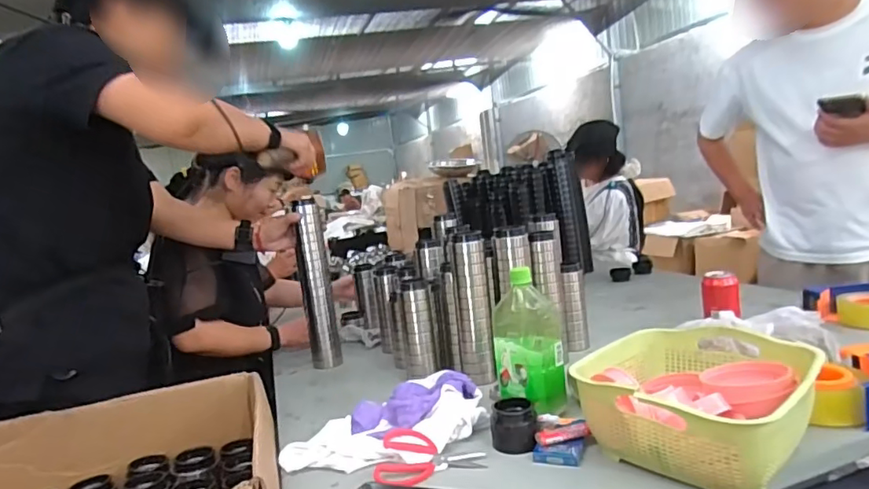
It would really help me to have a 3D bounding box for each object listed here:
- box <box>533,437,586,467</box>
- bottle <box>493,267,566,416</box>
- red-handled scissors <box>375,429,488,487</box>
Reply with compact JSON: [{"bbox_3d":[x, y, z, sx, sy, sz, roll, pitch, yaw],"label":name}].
[{"bbox_3d":[0.152,0.252,0.642,0.060,0.013,0.042,-5,7,17],"label":"box"},{"bbox_3d":[0.133,0.141,0.761,0.080,0.193,0.098,-12,8,-37],"label":"bottle"},{"bbox_3d":[-0.005,0.261,0.654,0.130,0.020,0.101,-6,7,9],"label":"red-handled scissors"}]

